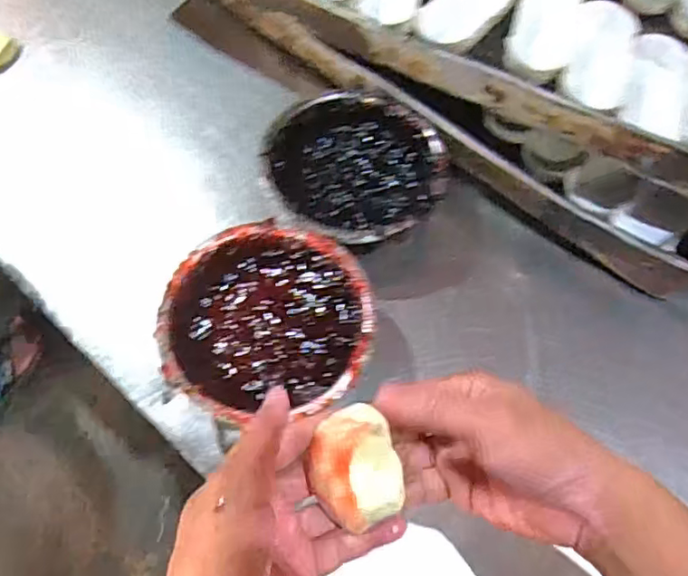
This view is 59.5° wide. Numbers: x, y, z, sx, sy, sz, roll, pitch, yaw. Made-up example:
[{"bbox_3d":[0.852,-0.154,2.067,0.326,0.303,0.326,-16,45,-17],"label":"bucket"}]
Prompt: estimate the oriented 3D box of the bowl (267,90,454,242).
[{"bbox_3d":[0.011,-0.118,0.615,0.180,0.059,0.177,-21,64,-9],"label":"bowl"}]

